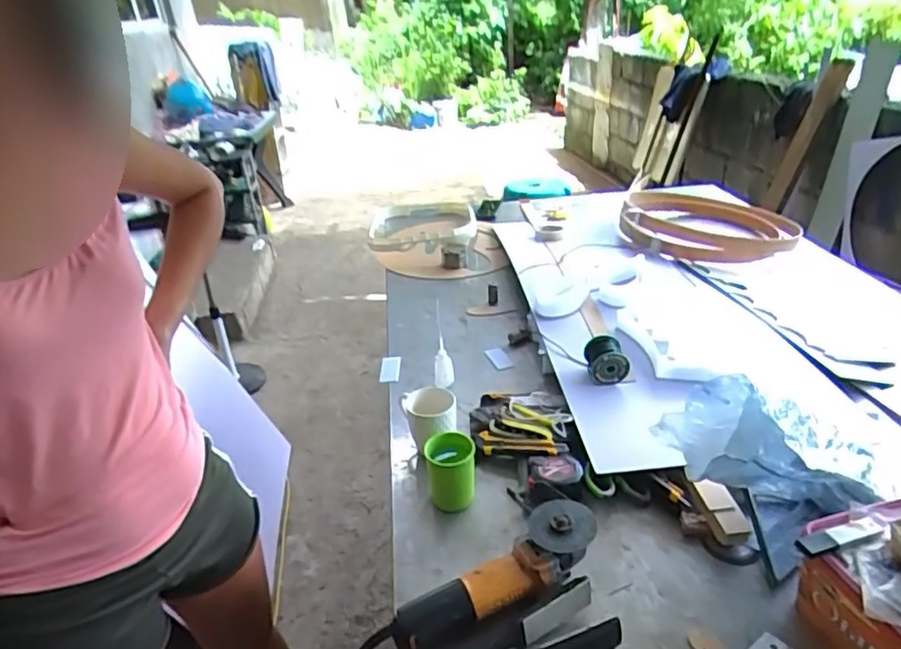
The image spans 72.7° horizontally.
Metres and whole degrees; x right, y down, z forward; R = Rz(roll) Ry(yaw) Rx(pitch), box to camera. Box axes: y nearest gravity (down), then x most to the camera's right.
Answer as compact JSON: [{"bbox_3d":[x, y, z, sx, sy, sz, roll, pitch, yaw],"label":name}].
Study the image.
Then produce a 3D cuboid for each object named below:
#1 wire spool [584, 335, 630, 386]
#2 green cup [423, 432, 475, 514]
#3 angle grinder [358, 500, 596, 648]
[{"bbox_3d":[0.288,0.067,1.138,0.070,0.066,0.074,-6,29,0],"label":"wire spool"},{"bbox_3d":[0.002,0.230,0.951,0.073,0.097,0.073,-4,29,2],"label":"green cup"},{"bbox_3d":[0.044,0.332,0.768,0.316,0.091,0.085,-20,32,-24],"label":"angle grinder"}]

